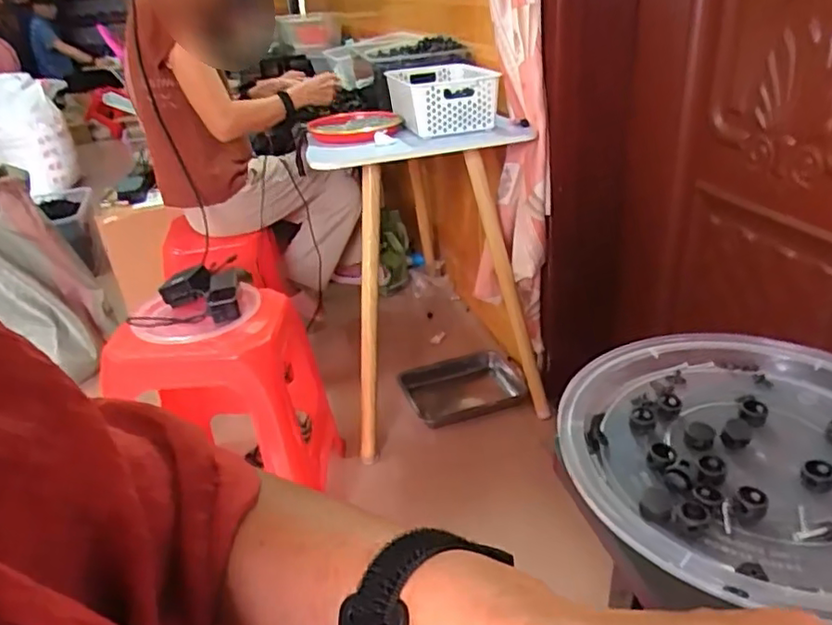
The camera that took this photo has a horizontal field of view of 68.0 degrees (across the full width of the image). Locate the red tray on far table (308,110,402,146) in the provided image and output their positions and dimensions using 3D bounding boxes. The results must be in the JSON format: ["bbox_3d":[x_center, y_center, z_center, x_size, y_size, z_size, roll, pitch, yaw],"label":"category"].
[{"bbox_3d":[-0.136,-0.416,1.390,0.197,0.032,0.239,-13,30,-13],"label":"red tray on far table"}]

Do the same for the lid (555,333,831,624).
[{"bbox_3d":[0.211,0.083,0.377,0.229,0.017,0.227,-4,29,2],"label":"lid"}]

